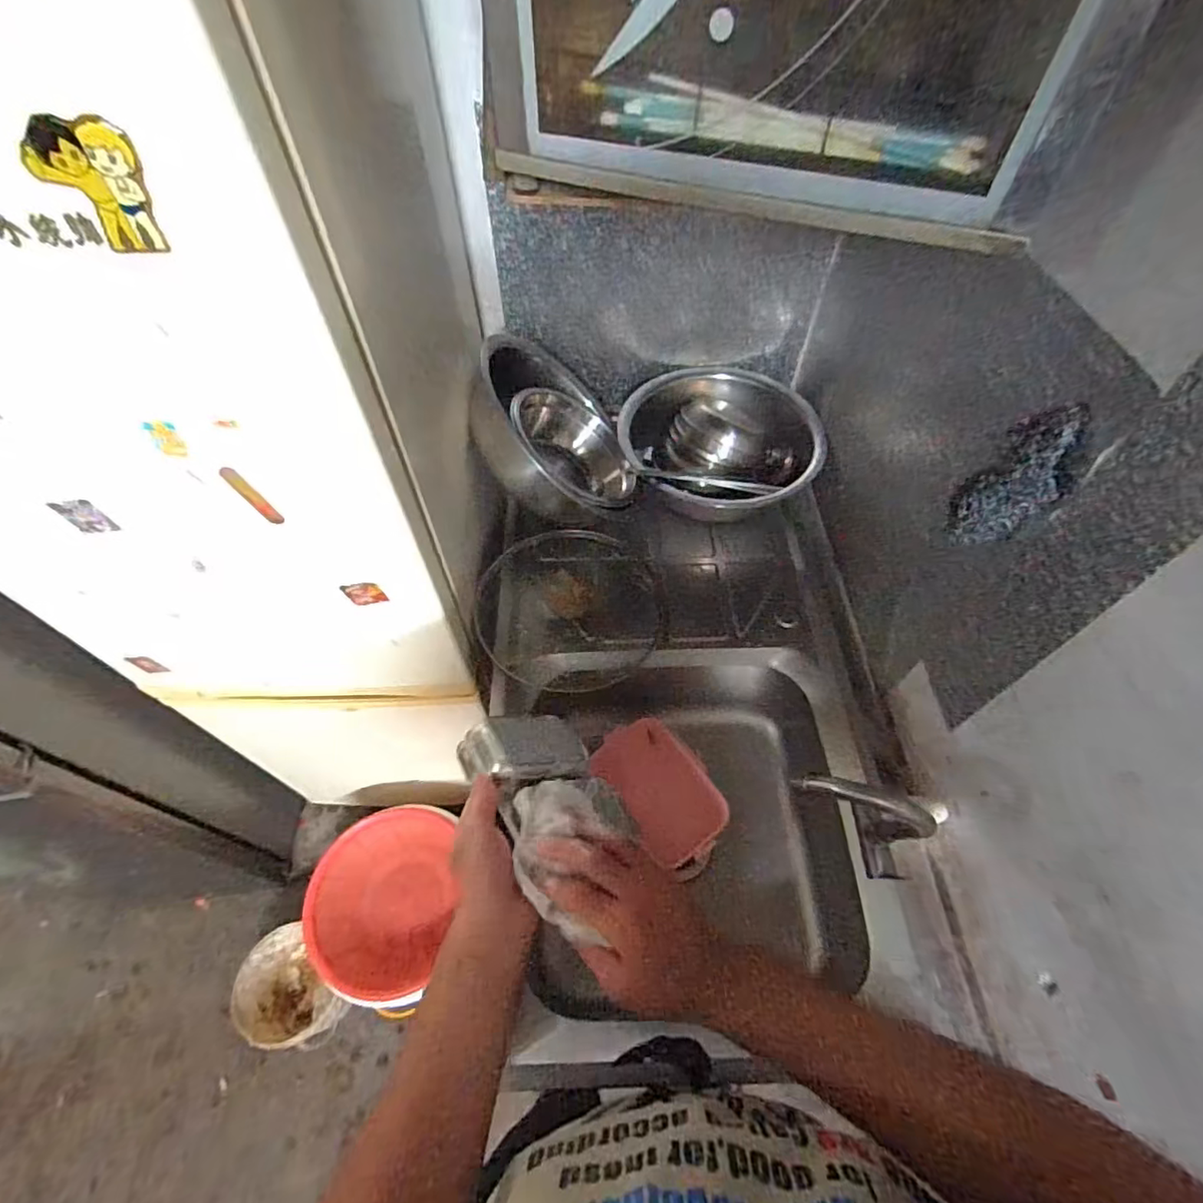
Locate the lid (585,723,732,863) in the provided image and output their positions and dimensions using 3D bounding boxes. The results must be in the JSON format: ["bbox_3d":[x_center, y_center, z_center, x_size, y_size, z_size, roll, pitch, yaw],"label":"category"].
[{"bbox_3d":[0.086,0.272,0.858,0.134,0.014,0.199,-38,66,-1],"label":"lid"}]

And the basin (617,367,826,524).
[{"bbox_3d":[0.190,-0.277,0.977,0.310,0.123,0.285,0,56,0],"label":"basin"}]

